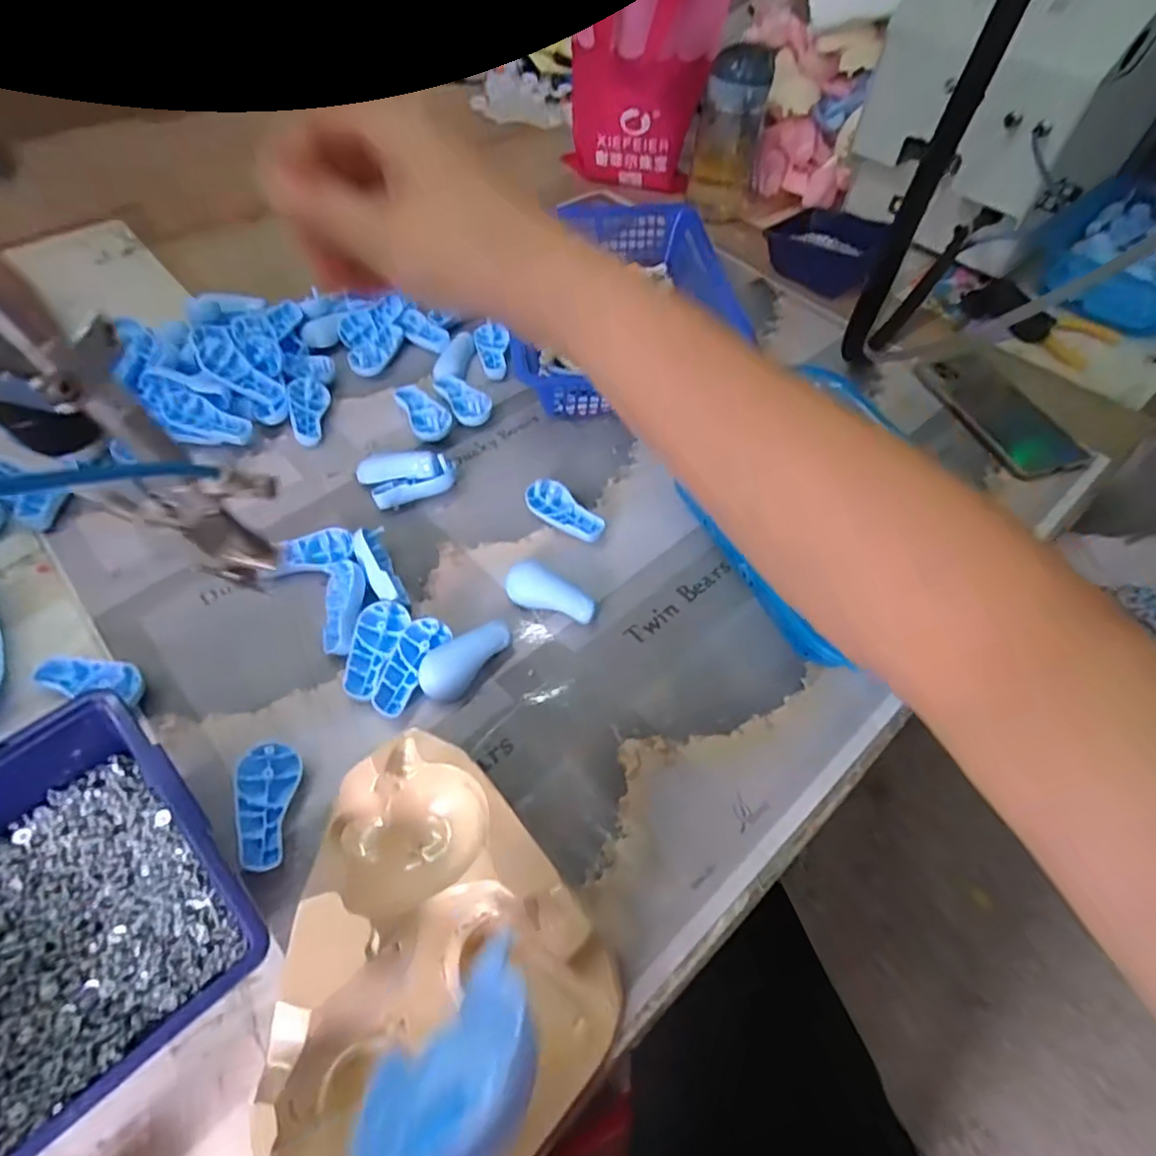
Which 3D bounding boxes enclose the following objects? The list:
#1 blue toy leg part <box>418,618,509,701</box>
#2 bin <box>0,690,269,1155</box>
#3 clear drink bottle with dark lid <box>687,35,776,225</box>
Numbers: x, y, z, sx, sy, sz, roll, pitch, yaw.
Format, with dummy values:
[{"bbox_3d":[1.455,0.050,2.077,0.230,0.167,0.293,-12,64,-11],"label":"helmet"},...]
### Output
[{"bbox_3d":[-0.077,0.053,0.421,0.032,0.014,0.067,35,61,18],"label":"blue toy leg part"},{"bbox_3d":[-0.251,0.162,0.304,0.146,0.073,0.177,-35,65,-23],"label":"bin"},{"bbox_3d":[0.180,-0.520,0.746,0.079,0.170,0.076,10,56,3],"label":"clear drink bottle with dark lid"}]

